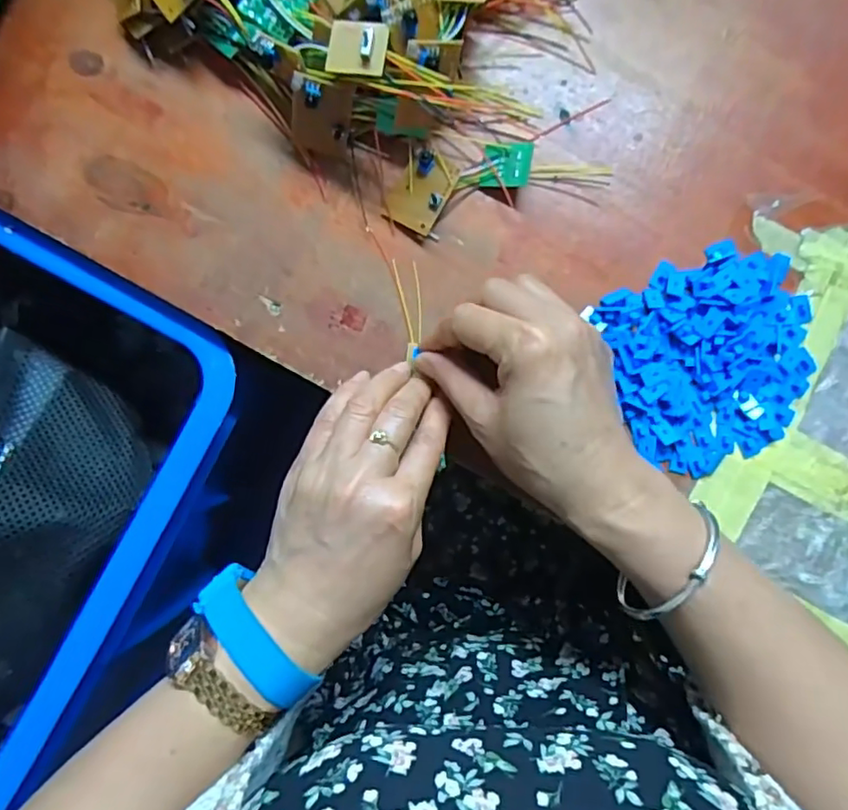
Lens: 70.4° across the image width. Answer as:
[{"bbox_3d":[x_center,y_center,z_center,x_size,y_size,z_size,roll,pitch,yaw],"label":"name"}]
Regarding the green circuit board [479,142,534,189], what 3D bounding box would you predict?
[{"bbox_3d":[0.048,-0.136,0.341,0.028,0.007,0.027,10,84,20],"label":"green circuit board"}]

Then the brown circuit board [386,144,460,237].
[{"bbox_3d":[-0.001,-0.121,0.341,0.030,0.010,0.043,27,87,1],"label":"brown circuit board"}]

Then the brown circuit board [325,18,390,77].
[{"bbox_3d":[-0.033,-0.177,0.294,0.029,0.006,0.030,6,82,8],"label":"brown circuit board"}]

